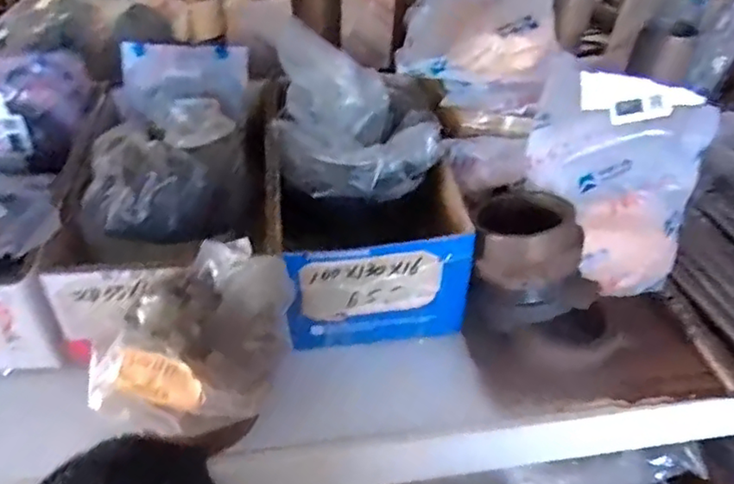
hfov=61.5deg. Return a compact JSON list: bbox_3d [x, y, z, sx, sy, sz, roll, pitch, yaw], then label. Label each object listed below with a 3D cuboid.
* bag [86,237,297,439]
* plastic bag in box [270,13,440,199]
[{"bbox_3d":[-0.097,0.059,0.368,0.099,0.072,0.105,10,41,8],"label":"bag"},{"bbox_3d":[-0.009,-0.096,0.477,0.131,0.094,0.087,8,41,6],"label":"plastic bag in box"}]

